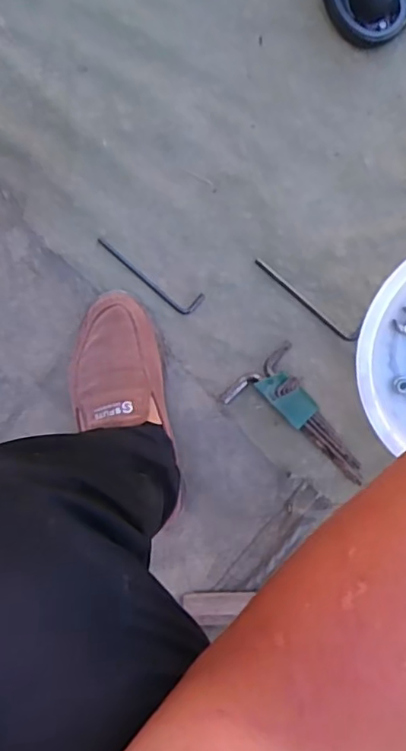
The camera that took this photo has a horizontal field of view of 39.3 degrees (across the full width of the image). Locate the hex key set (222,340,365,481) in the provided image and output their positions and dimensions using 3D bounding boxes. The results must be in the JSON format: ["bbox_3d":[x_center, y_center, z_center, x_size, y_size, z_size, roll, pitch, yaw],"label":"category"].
[{"bbox_3d":[0.107,0.060,0.626,0.086,0.030,0.169,-38,96,5],"label":"hex key set"}]

